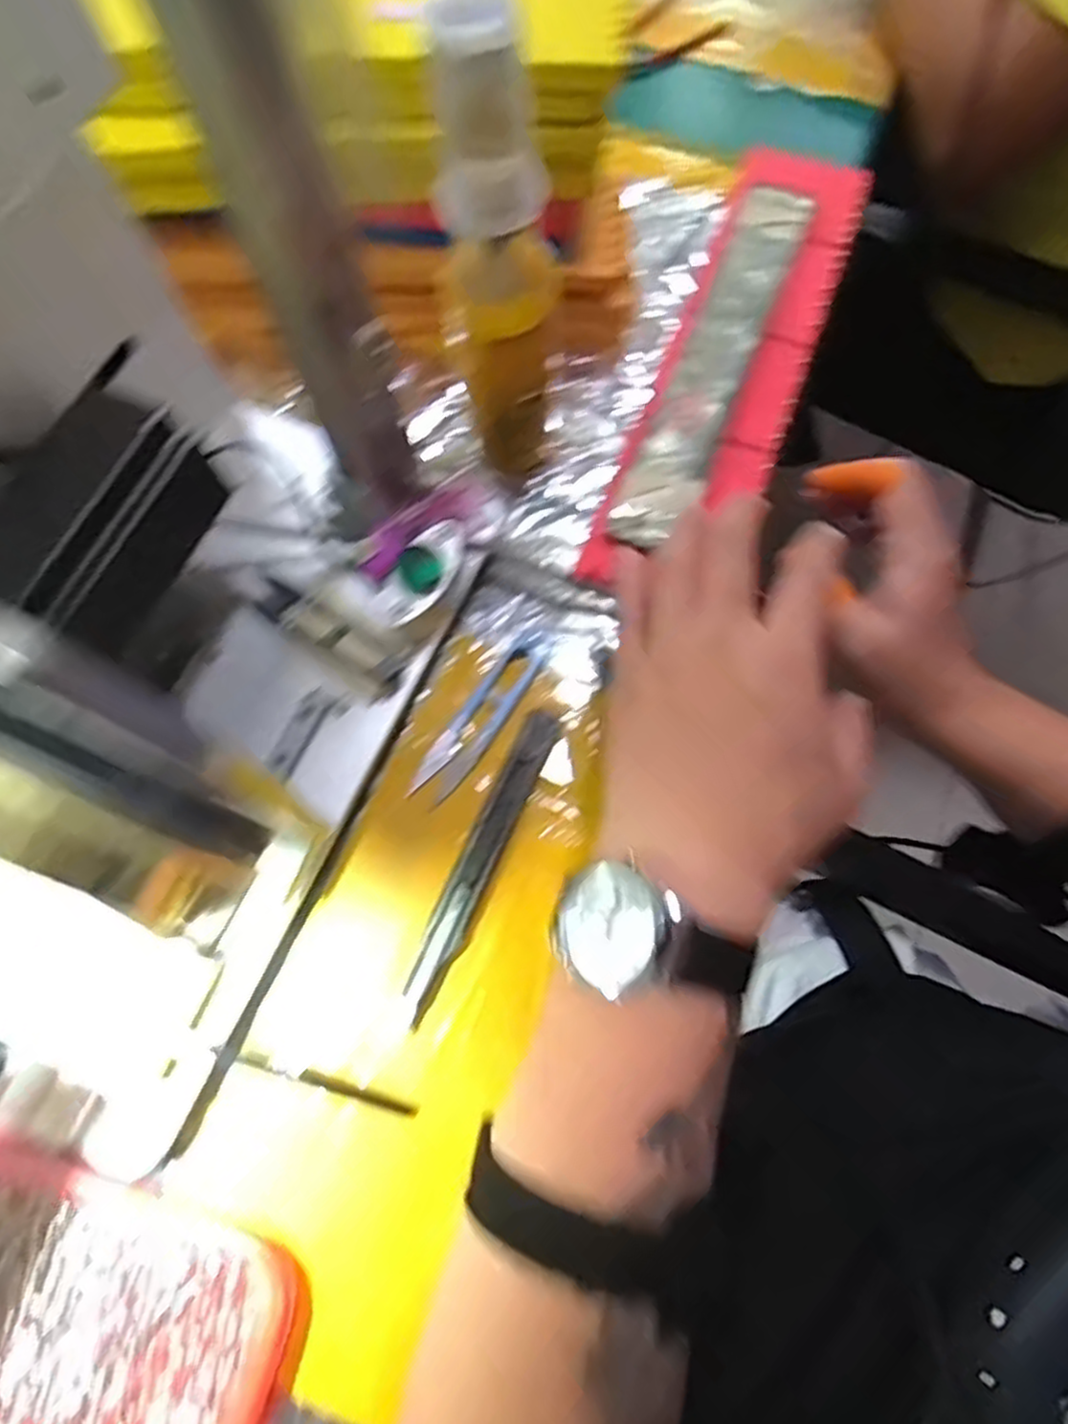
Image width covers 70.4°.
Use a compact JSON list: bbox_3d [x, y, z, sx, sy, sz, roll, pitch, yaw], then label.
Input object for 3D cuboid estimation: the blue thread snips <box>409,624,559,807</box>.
[{"bbox_3d":[-0.024,-0.001,0.387,0.022,0.009,0.107,33,74,10],"label":"blue thread snips"}]

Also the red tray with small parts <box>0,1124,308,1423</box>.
[{"bbox_3d":[-0.178,0.242,0.291,0.160,0.016,0.111,21,73,7],"label":"red tray with small parts"}]

